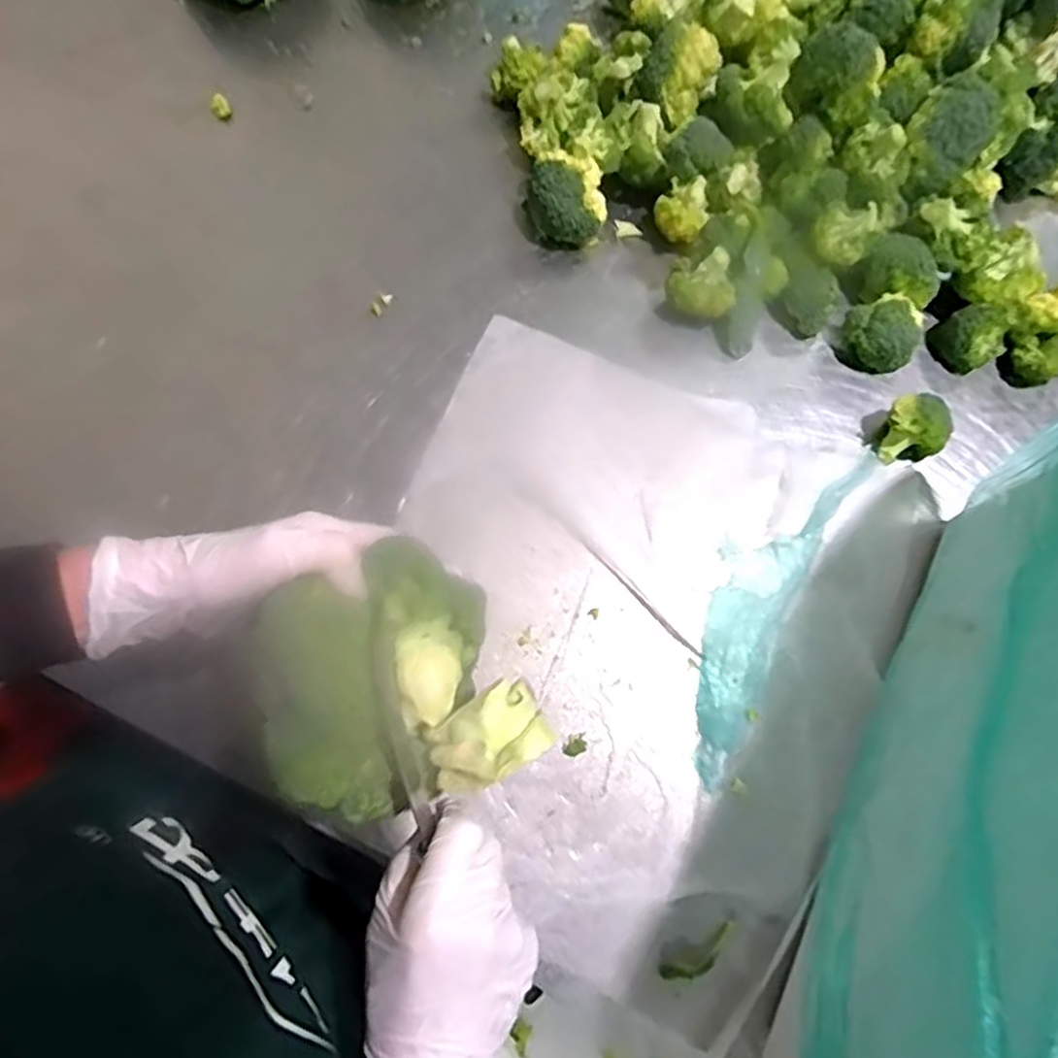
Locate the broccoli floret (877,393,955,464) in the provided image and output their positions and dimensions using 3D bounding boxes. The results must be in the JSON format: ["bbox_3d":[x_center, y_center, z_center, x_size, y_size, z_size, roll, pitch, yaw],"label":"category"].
[{"bbox_3d":[0.299,-0.080,0.553,0.050,0.040,0.043,-3,75,-1],"label":"broccoli floret"}]

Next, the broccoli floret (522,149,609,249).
[{"bbox_3d":[0.030,-0.275,0.593,0.066,0.051,0.067,-3,75,-2],"label":"broccoli floret"}]

